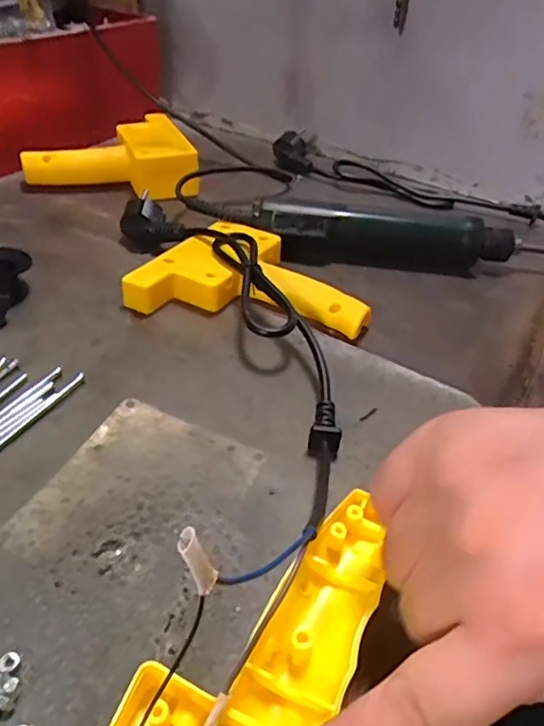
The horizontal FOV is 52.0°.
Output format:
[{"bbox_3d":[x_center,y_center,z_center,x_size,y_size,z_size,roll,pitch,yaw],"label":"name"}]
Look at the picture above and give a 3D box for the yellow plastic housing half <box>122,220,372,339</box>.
[{"bbox_3d":[-0.006,-0.054,0.400,0.151,0.026,0.119,20,41,17],"label":"yellow plastic housing half"}]

